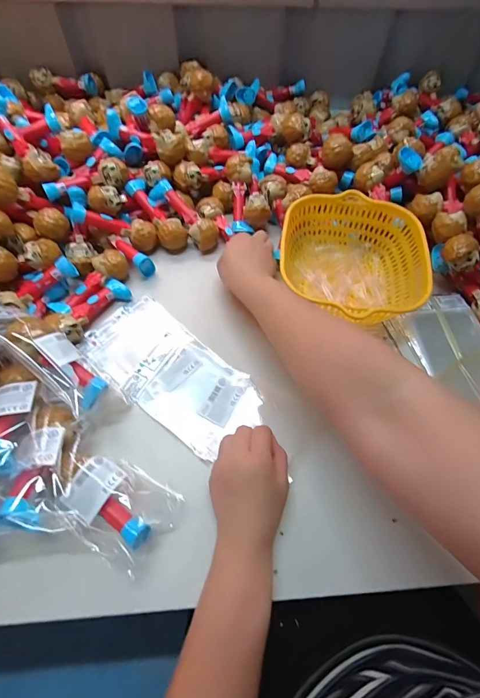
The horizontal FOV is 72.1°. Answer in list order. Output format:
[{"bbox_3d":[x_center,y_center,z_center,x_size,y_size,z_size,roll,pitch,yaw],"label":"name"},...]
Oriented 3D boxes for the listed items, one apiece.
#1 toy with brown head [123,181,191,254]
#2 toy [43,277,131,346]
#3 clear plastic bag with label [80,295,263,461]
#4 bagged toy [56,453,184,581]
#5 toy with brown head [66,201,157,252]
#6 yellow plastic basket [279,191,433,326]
[{"bbox_3d":[-0.131,-0.217,0.526,0.044,0.040,0.133,-34,86,-19],"label":"toy with brown head"},{"bbox_3d":[-0.201,-0.057,0.449,0.033,0.038,0.107,33,65,14],"label":"toy"},{"bbox_3d":[-0.090,0.029,0.436,0.242,0.006,0.117,36,66,15],"label":"clear plastic bag with label"},{"bbox_3d":[-0.129,0.159,0.338,0.120,0.052,0.083,28,64,12],"label":"bagged toy"},{"bbox_3d":[-0.188,-0.184,0.494,0.125,0.032,0.034,12,59,-24],"label":"toy with brown head"},{"bbox_3d":[0.152,-0.119,0.475,0.190,0.082,0.199,6,62,0],"label":"yellow plastic basket"}]

